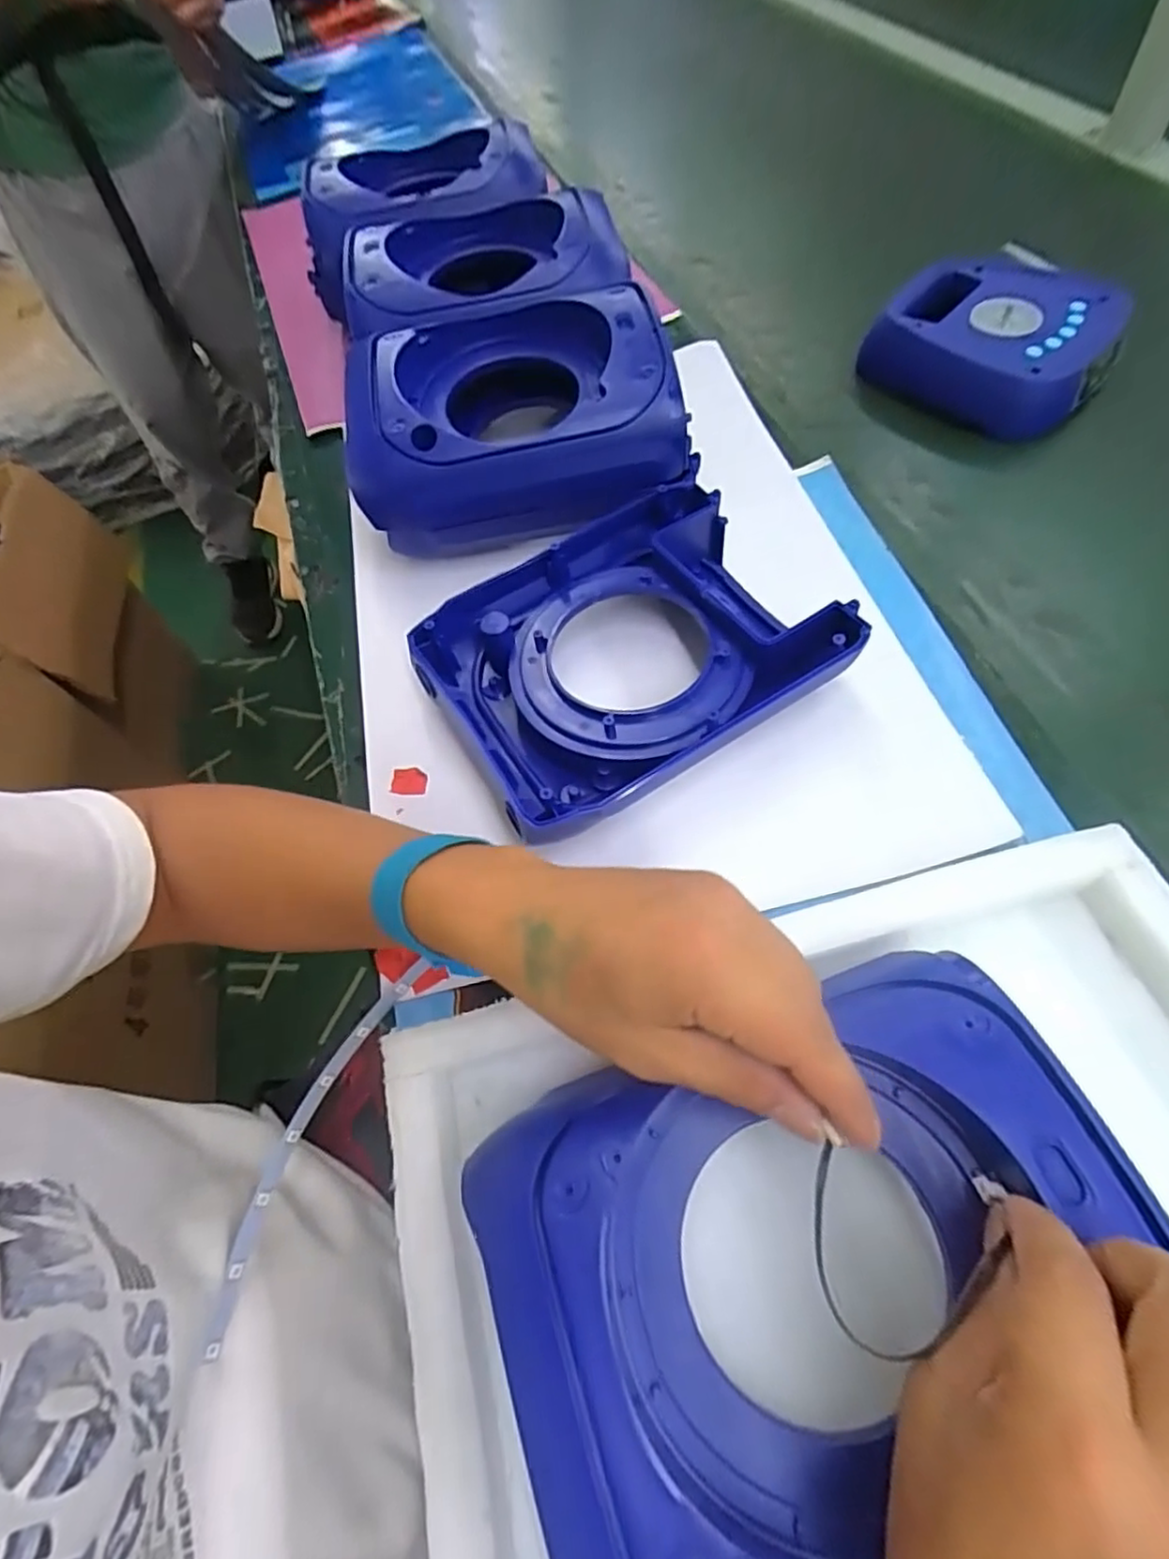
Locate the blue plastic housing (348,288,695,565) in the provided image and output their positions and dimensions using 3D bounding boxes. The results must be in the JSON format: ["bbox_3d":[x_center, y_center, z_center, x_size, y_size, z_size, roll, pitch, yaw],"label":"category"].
[{"bbox_3d":[-0.047,-0.255,0.473,0.224,0.083,0.186,-8,61,3],"label":"blue plastic housing"}]

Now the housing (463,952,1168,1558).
[{"bbox_3d":[0.078,0.166,0.231,0.216,0.041,0.156,-20,60,-7],"label":"housing"}]

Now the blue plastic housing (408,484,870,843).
[{"bbox_3d":[0.025,-0.073,0.409,0.223,0.059,0.180,-28,62,-8],"label":"blue plastic housing"}]

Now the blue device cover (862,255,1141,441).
[{"bbox_3d":[0.343,-0.365,0.559,0.173,0.053,0.169,31,70,22],"label":"blue device cover"}]

